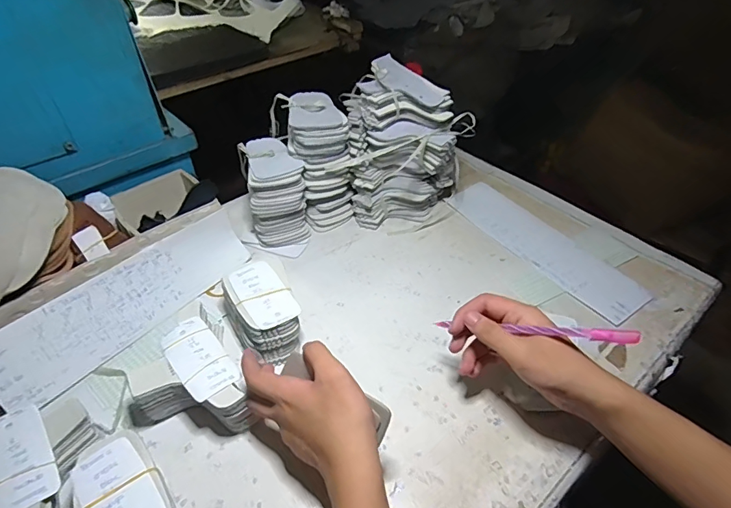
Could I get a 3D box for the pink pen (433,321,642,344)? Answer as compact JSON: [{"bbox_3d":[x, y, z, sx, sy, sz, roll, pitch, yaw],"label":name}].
[{"bbox_3d":[0.145,0.070,0.410,0.185,0.014,0.009,-4,34,41],"label":"pink pen"}]

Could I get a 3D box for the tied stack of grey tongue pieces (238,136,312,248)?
[{"bbox_3d":[-0.131,-0.088,0.662,0.081,0.121,0.098,-11,43,-11],"label":"tied stack of grey tongue pieces"}]

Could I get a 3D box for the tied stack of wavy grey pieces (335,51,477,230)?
[{"bbox_3d":[0.053,-0.163,0.675,0.183,0.211,0.126,-6,43,-6],"label":"tied stack of wavy grey pieces"}]

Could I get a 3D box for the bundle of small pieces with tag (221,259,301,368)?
[{"bbox_3d":[-0.122,0.073,0.531,0.072,0.065,0.109,-22,46,-21],"label":"bundle of small pieces with tag"}]

